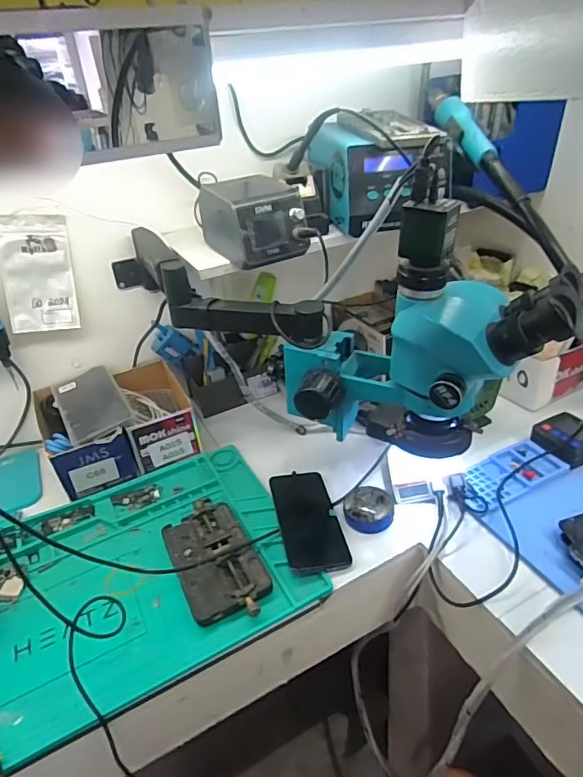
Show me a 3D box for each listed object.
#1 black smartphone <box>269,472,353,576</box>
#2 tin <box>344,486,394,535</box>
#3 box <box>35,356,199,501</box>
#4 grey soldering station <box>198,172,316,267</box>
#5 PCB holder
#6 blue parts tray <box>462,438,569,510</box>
[{"bbox_3d":[0.020,0.161,0.608,0.073,0.008,0.155,2,29,-14],"label":"black smartphone"},{"bbox_3d":[0.098,0.153,0.615,0.061,0.015,0.067,-5,31,3],"label":"tin"},{"bbox_3d":[-0.263,0.047,0.745,0.201,0.093,0.183,-18,33,-18],"label":"box"},{"bbox_3d":[-0.052,-0.216,0.630,0.101,0.084,0.137,-21,34,-22],"label":"grey soldering station"},{"bbox_3d":[-0.091,0.196,0.573,0.085,0.024,0.178,-19,33,-20],"label":"PCB holder"},{"bbox_3d":[0.286,0.109,0.640,0.129,0.009,0.069,-20,34,-21],"label":"blue parts tray"}]

